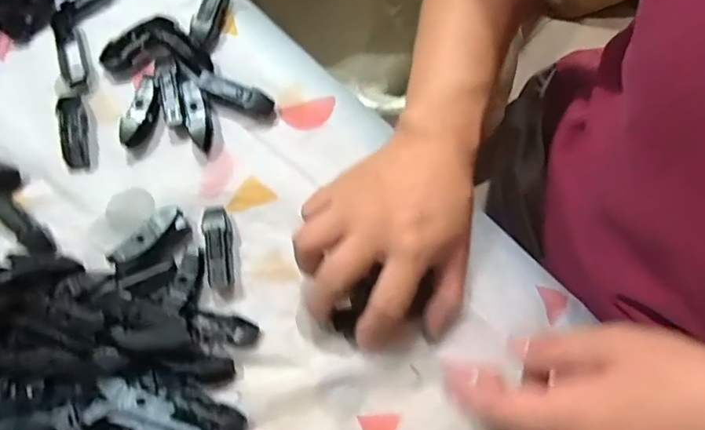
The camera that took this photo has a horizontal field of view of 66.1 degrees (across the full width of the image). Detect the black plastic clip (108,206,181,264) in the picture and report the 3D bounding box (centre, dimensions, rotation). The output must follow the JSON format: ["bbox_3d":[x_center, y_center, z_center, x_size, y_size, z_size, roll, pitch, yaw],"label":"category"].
[{"bbox_3d":[-0.132,0.014,0.346,0.051,0.016,0.015,-41,78,-8],"label":"black plastic clip"}]

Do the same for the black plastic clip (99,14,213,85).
[{"bbox_3d":[-0.141,-0.119,0.383,0.075,0.021,0.036,-9,76,0],"label":"black plastic clip"}]

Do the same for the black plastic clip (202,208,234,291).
[{"bbox_3d":[-0.086,0.019,0.347,0.018,0.012,0.051,-13,76,-1],"label":"black plastic clip"}]

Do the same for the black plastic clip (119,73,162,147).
[{"bbox_3d":[-0.145,-0.071,0.373,0.016,0.015,0.051,13,77,5],"label":"black plastic clip"}]

